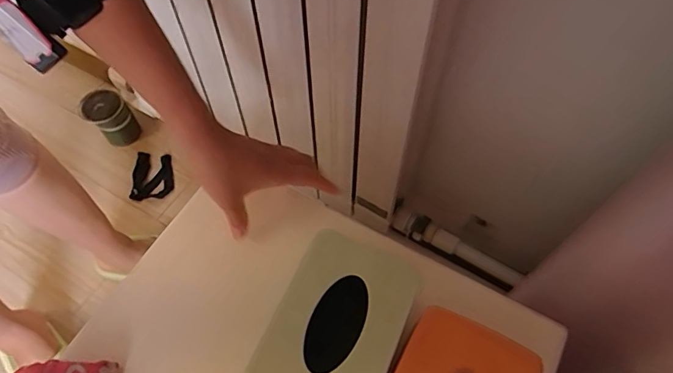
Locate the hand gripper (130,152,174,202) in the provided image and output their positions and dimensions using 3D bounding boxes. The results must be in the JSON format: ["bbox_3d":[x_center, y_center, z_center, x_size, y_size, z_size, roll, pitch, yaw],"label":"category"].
[{"bbox_3d":[-0.414,-0.023,1.045,0.089,0.022,0.123,-9,60,-9],"label":"hand gripper"}]

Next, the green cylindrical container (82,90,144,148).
[{"bbox_3d":[-0.503,-0.149,1.038,0.083,0.103,0.085,-1,60,1],"label":"green cylindrical container"}]

